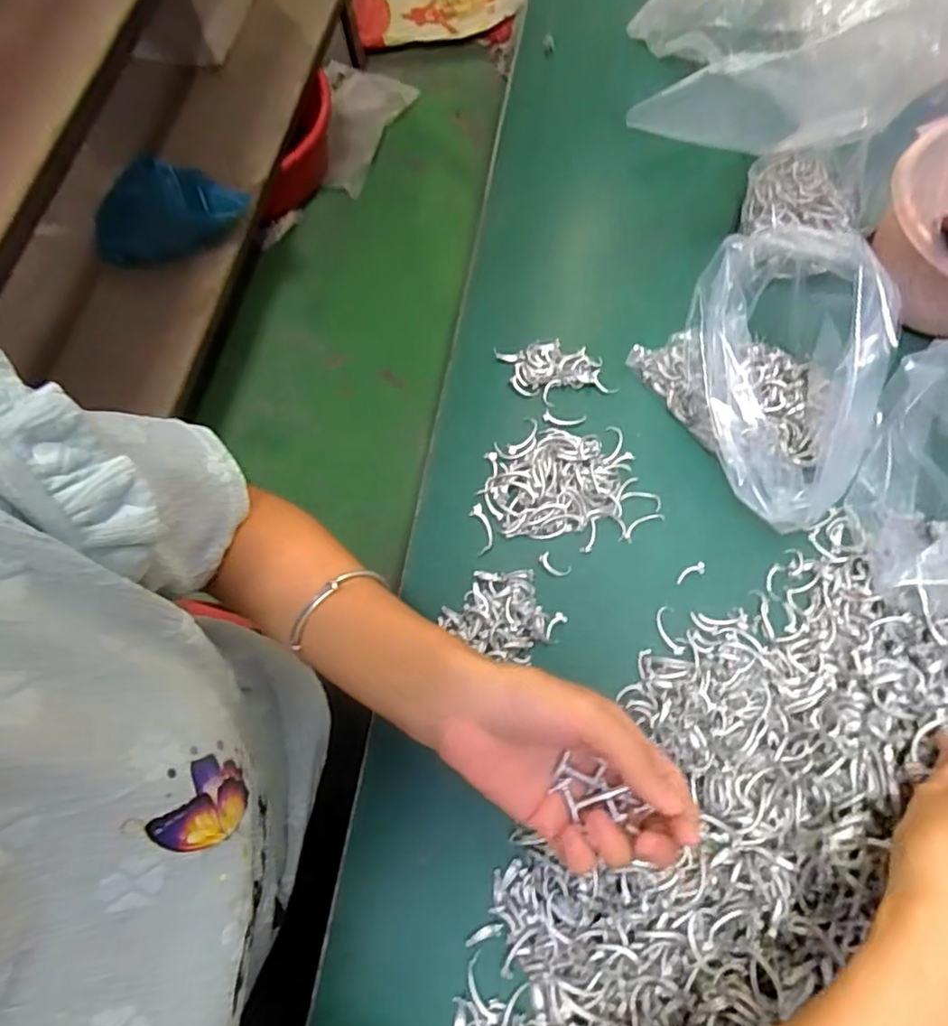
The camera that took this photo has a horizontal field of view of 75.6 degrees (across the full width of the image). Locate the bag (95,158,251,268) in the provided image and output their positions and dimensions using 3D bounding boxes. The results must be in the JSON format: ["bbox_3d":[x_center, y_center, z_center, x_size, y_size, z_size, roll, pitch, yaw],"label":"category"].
[{"bbox_3d":[-0.531,-0.513,1.043,0.276,0.160,0.064,-20,72,-4],"label":"bag"}]

